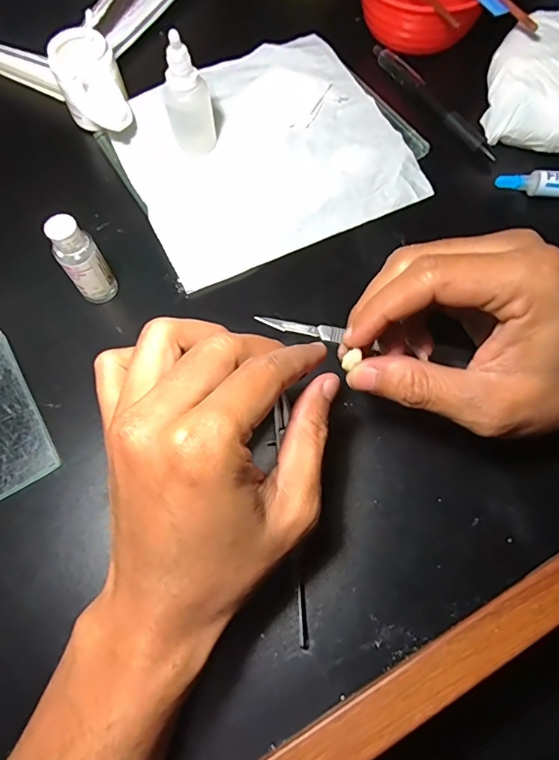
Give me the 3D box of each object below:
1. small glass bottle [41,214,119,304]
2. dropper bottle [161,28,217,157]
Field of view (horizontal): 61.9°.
[{"bbox_3d":[-0.116,-0.068,0.278,0.022,0.064,0.021,-27,72,-9],"label":"small glass bottle"},{"bbox_3d":[-0.060,-0.183,0.305,0.024,0.072,0.021,13,70,6],"label":"dropper bottle"}]

